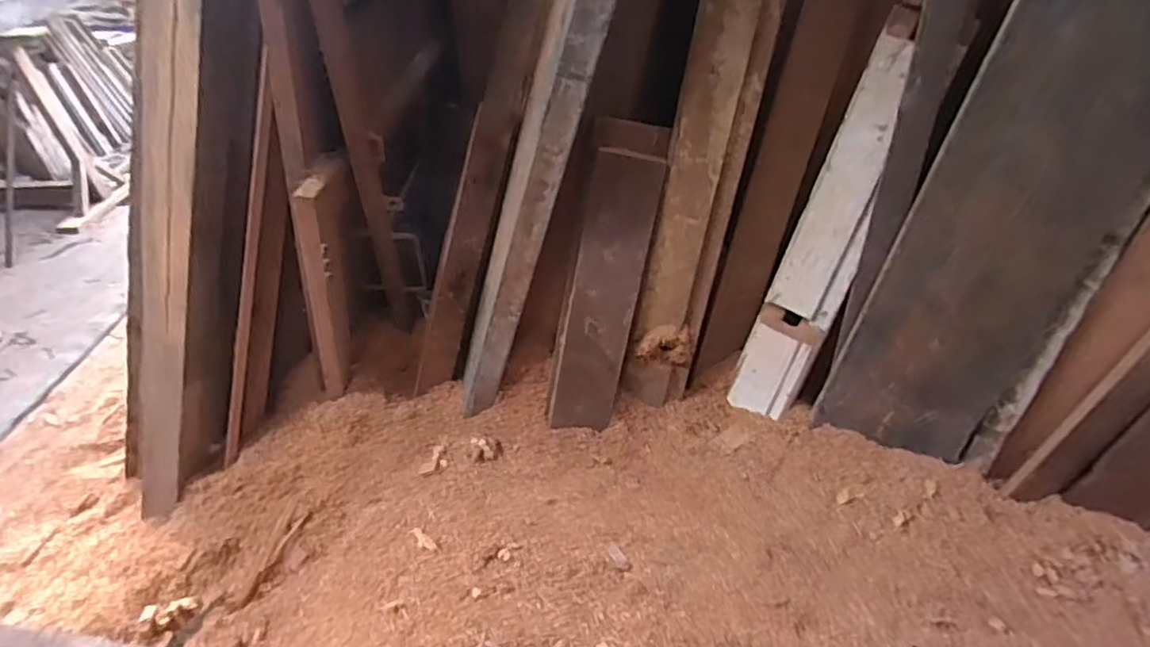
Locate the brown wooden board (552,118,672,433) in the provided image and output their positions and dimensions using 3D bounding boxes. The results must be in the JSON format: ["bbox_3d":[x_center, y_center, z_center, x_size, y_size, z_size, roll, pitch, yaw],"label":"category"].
[{"bbox_3d":[0.058,-0.066,1.196,0.135,0.629,0.050,18,23,17],"label":"brown wooden board"}]

